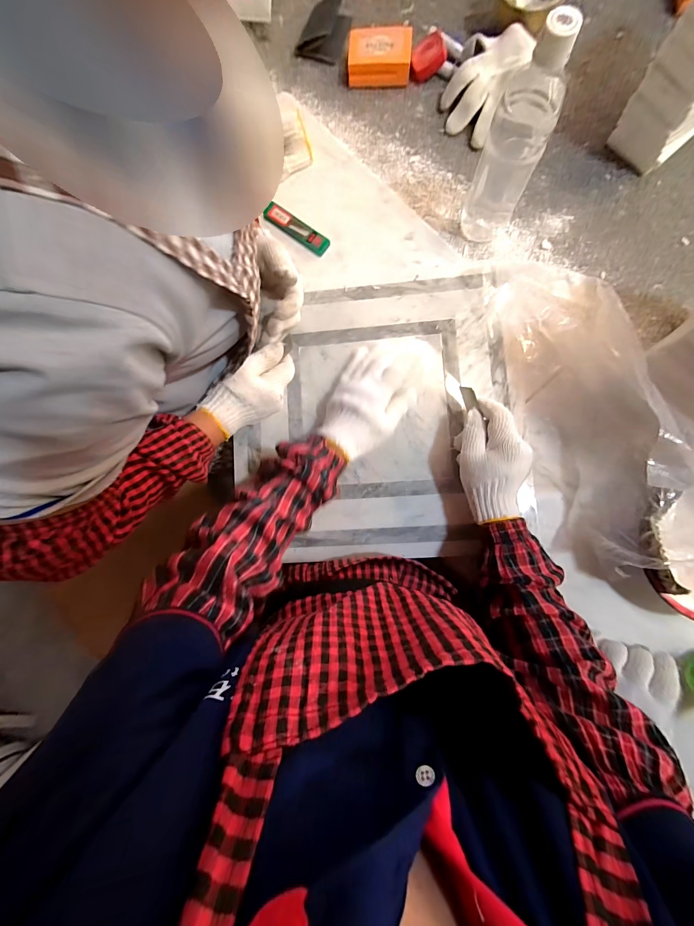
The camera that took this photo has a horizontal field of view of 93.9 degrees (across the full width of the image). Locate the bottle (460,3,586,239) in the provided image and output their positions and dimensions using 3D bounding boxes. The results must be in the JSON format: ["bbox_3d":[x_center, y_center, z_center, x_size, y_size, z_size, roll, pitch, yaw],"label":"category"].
[{"bbox_3d":[0.200,-0.373,0.376,0.065,0.205,0.072,28,83,5],"label":"bottle"}]

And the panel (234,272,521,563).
[{"bbox_3d":[0.035,-0.063,0.438,0.365,0.032,0.377,-1,84,3],"label":"panel"}]

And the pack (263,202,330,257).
[{"bbox_3d":[-0.074,-0.349,0.483,0.106,0.008,0.032,34,84,6],"label":"pack"}]

